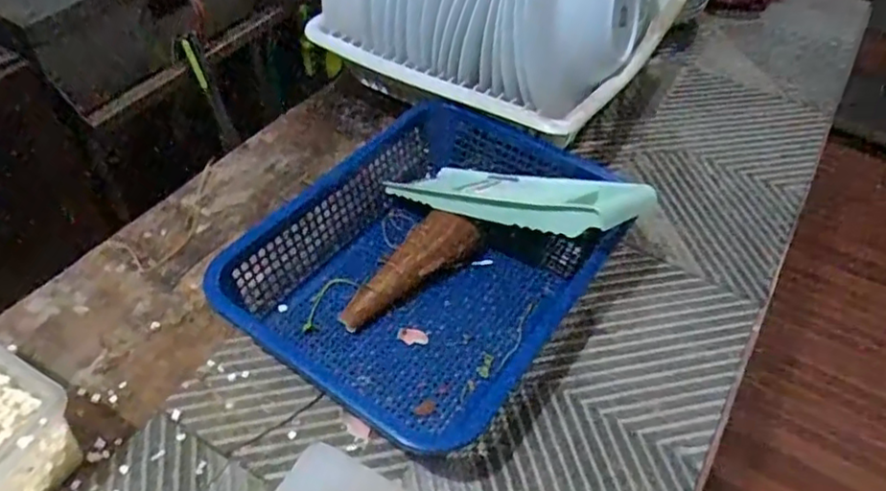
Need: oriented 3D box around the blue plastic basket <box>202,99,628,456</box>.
[{"bbox_3d":[-0.016,0.015,0.603,0.270,0.089,0.336,27,51,20],"label":"blue plastic basket"}]

